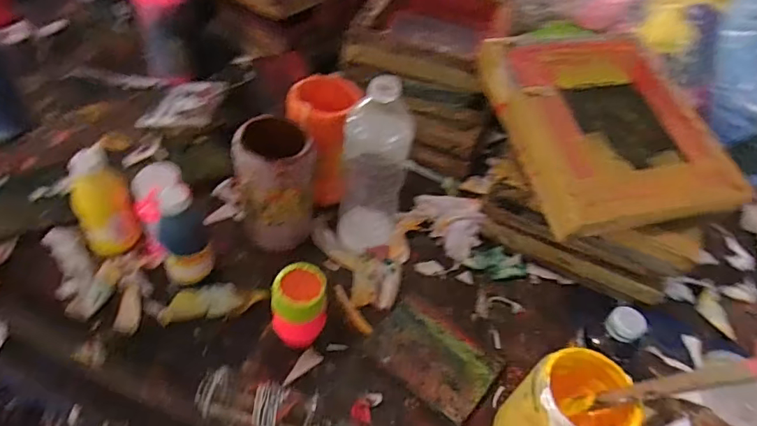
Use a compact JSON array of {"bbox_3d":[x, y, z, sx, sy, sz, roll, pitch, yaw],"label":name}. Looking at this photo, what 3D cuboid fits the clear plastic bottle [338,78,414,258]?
[{"bbox_3d":[-0.005,-0.050,0.613,0.079,0.232,0.073,10,49,0],"label":"clear plastic bottle"}]

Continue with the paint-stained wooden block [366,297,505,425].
[{"bbox_3d":[0.065,0.168,0.593,0.140,0.016,0.102,36,54,20],"label":"paint-stained wooden block"}]

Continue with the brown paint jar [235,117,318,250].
[{"bbox_3d":[-0.125,-0.039,0.628,0.094,0.138,0.098,4,50,-5],"label":"brown paint jar"}]

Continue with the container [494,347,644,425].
[{"bbox_3d":[0.180,0.203,0.497,0.104,0.143,0.091,-32,61,-30],"label":"container"}]

